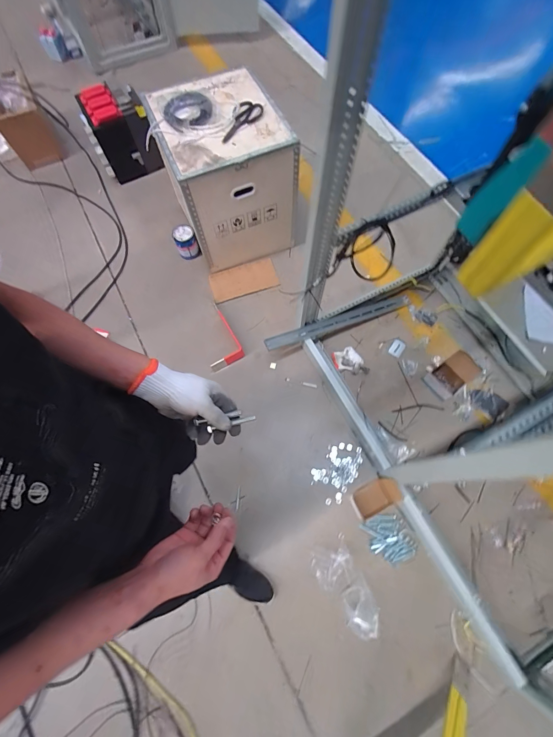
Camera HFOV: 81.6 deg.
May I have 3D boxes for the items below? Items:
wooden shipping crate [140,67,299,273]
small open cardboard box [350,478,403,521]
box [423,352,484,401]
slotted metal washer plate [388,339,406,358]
[{"bbox_3d":[-0.238,-0.842,1.399,0.418,0.529,0.553,-26,71,-8],"label":"wooden shipping crate"},{"bbox_3d":[0.365,0.473,1.162,0.155,0.102,0.103,-24,73,-6],"label":"small open cardboard box"},{"bbox_3d":[0.746,0.021,1.347,0.210,0.061,0.125,-32,74,-8],"label":"box"},{"bbox_3d":[0.537,-0.090,1.427,0.055,0.009,0.072,31,76,11],"label":"slotted metal washer plate"}]

